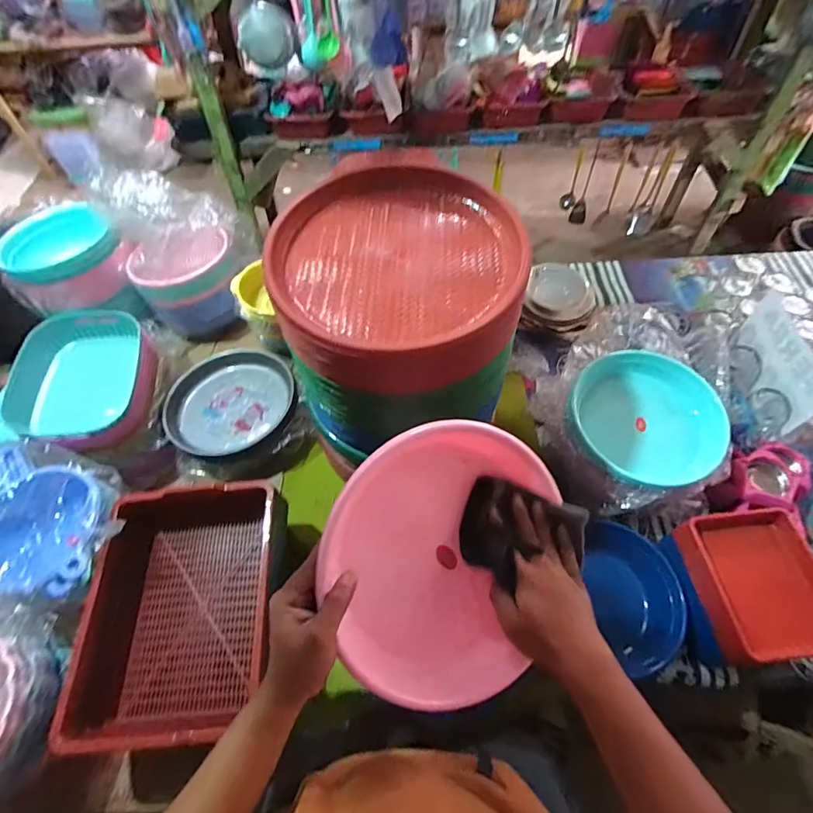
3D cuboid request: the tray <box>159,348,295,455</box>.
[{"bbox_3d":[-0.407,-0.019,1.023,0.275,0.061,0.267,-2,57,2],"label":"tray"}]

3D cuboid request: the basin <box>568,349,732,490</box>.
[{"bbox_3d":[0.460,0.028,0.858,0.279,0.068,0.260,-2,57,2],"label":"basin"}]

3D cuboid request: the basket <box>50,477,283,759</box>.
[{"bbox_3d":[-0.380,0.336,0.759,0.276,0.123,0.381,-1,57,3],"label":"basket"}]

